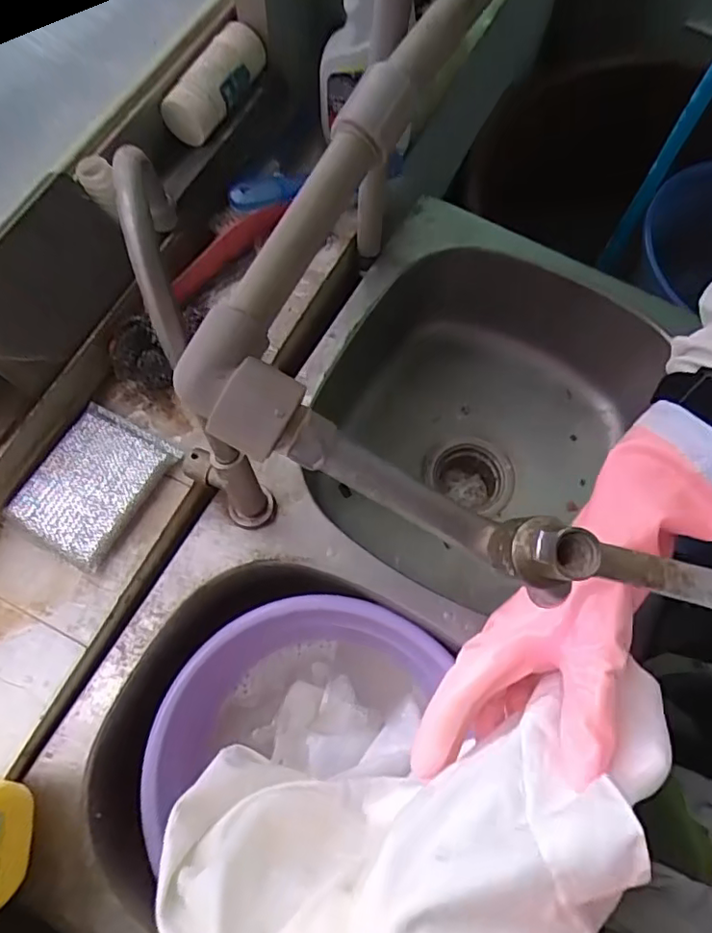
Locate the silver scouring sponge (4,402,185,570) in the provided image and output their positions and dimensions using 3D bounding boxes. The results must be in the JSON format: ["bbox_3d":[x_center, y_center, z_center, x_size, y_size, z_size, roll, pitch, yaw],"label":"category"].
[{"bbox_3d":[-0.227,0.013,0.515,0.095,0.023,0.121,30,72,8],"label":"silver scouring sponge"}]

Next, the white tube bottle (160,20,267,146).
[{"bbox_3d":[-0.133,-0.369,0.561,0.052,0.051,0.119,21,71,5],"label":"white tube bottle"}]

